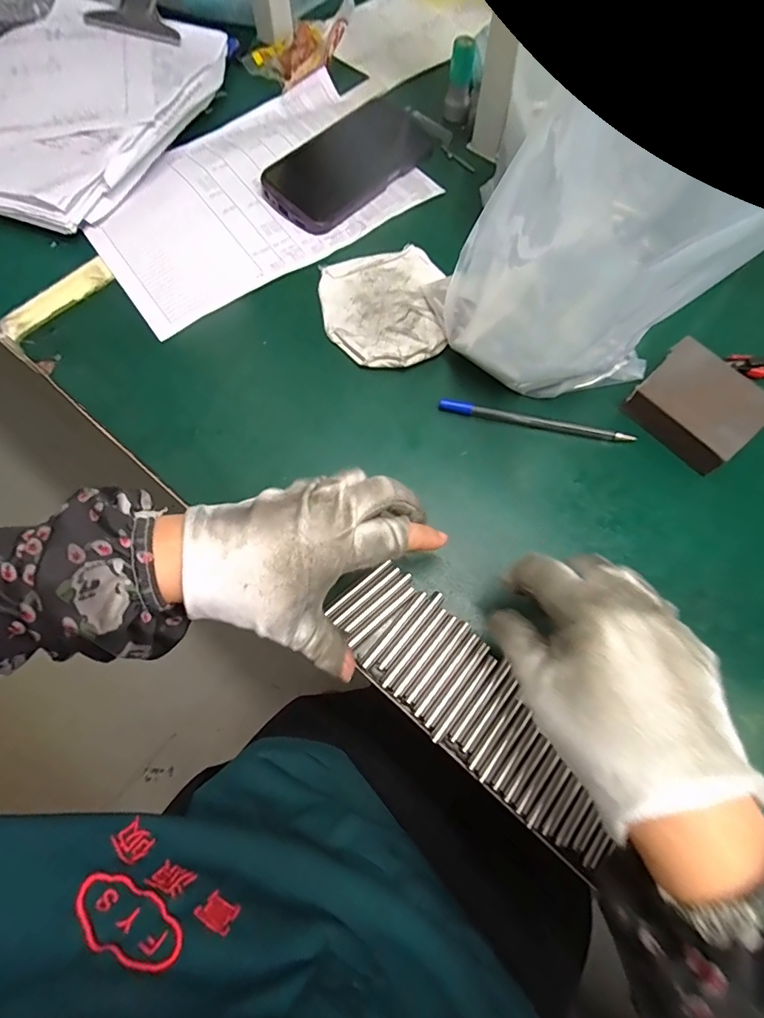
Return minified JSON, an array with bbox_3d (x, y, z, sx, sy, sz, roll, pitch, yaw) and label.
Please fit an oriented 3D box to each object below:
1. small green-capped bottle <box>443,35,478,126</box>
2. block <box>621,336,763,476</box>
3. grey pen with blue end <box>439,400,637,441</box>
[{"bbox_3d":[0.076,-0.413,0.452,0.024,0.058,0.021,13,69,5],"label":"small green-capped bottle"},{"bbox_3d":[0.225,-0.073,0.335,0.071,0.027,0.077,-41,74,-15],"label":"block"},{"bbox_3d":[0.112,-0.067,0.344,0.138,0.009,0.011,11,68,4],"label":"grey pen with blue end"}]

